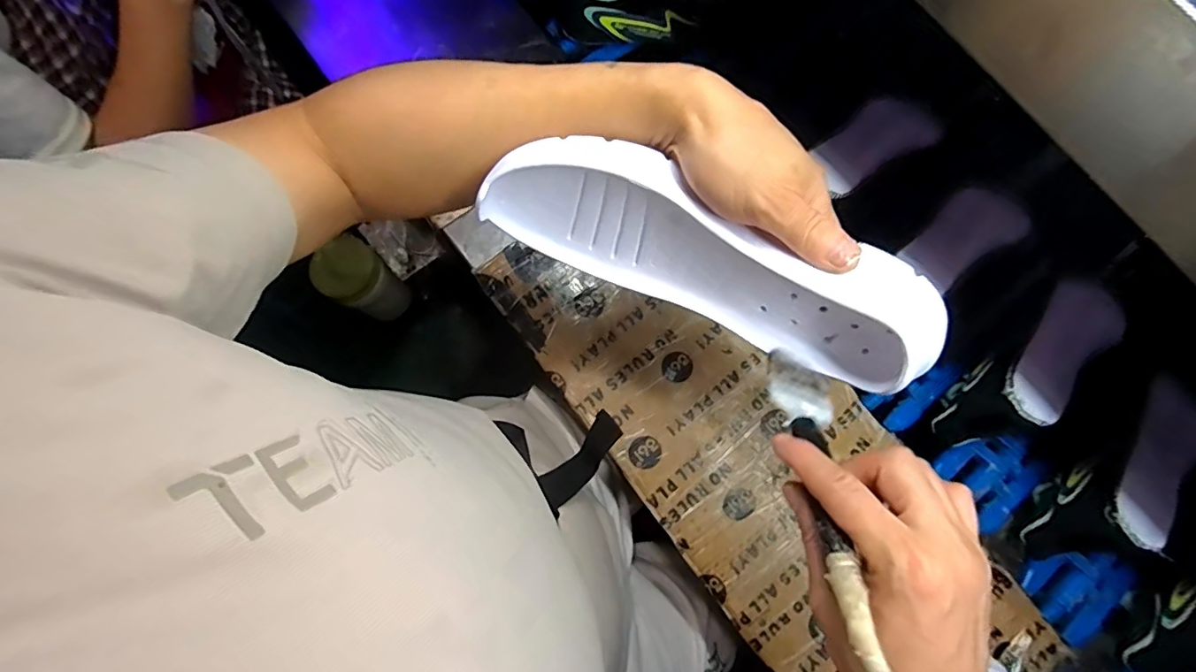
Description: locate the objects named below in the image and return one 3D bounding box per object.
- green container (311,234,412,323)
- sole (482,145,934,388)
[{"bbox_3d":[-0.283,-0.063,0.656,0.070,0.123,0.072,0,79,0],"label":"green container"},{"bbox_3d":[0.065,-0.044,0.340,0.264,0.100,0.056,23,80,3],"label":"sole"}]

